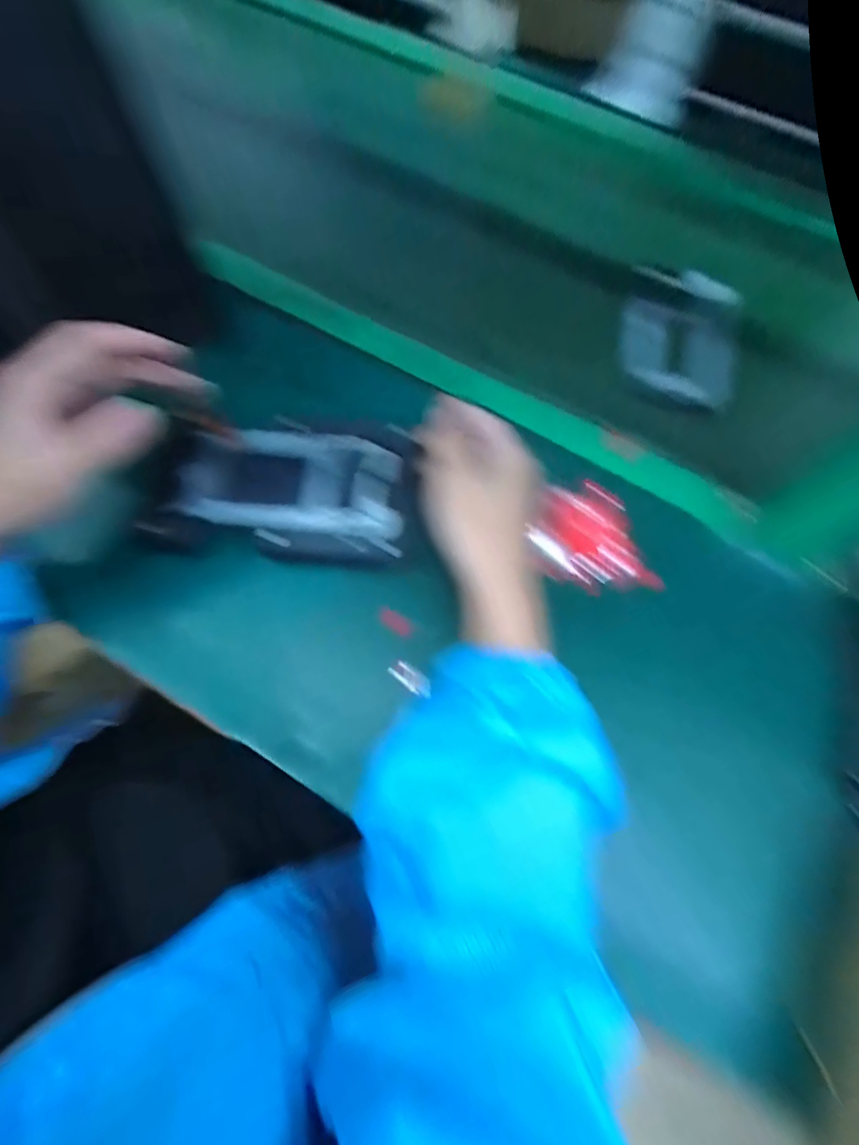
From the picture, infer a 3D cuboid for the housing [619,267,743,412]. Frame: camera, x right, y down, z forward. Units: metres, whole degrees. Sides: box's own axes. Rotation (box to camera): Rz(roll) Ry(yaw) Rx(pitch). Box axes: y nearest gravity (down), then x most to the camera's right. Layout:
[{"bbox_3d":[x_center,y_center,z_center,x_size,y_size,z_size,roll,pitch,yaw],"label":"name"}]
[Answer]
[{"bbox_3d":[0.229,-0.216,0.453,0.109,0.020,0.153,16,70,4],"label":"housing"}]

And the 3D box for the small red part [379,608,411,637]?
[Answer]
[{"bbox_3d":[-0.023,0.034,0.343,0.025,0.004,0.010,32,72,10],"label":"small red part"}]

